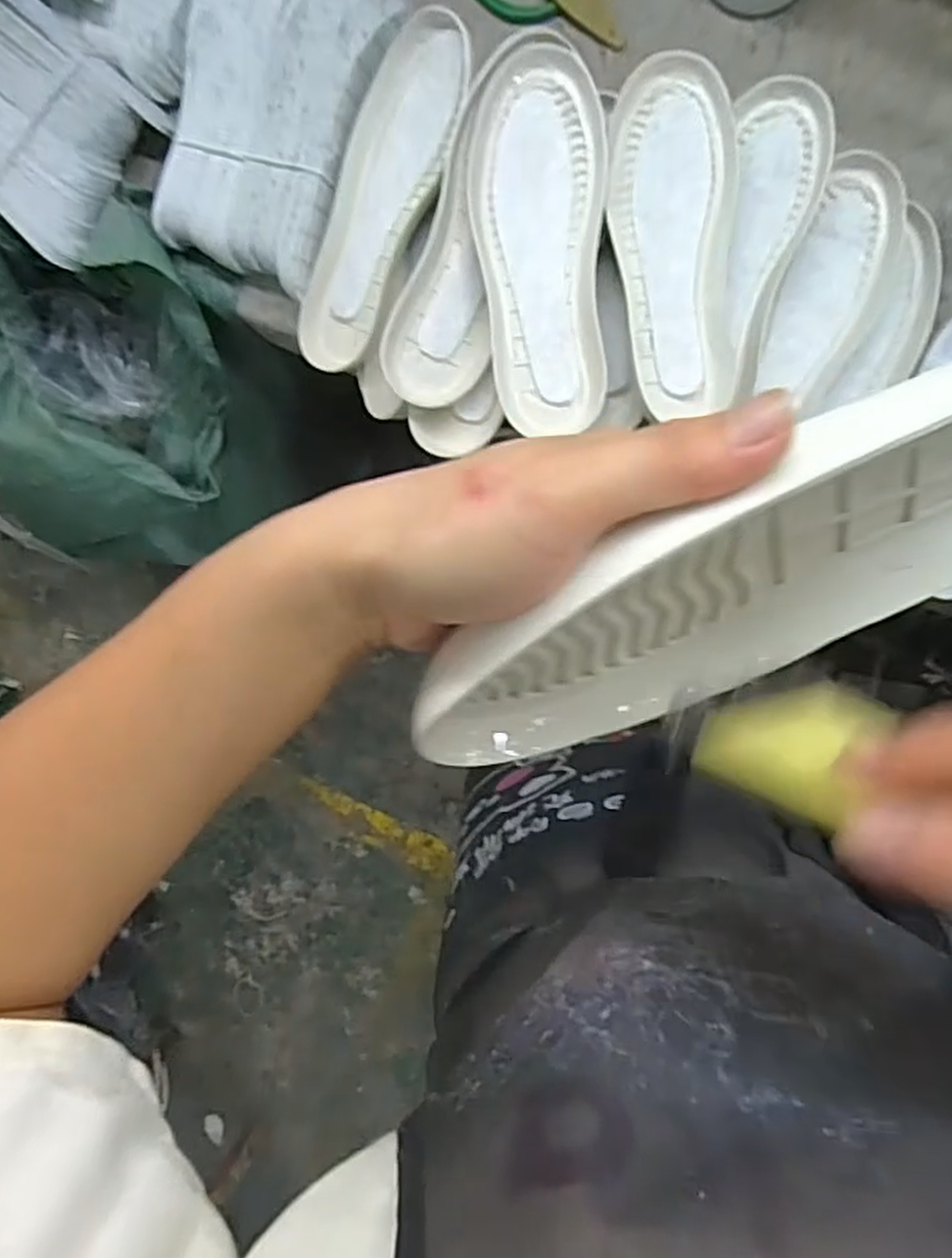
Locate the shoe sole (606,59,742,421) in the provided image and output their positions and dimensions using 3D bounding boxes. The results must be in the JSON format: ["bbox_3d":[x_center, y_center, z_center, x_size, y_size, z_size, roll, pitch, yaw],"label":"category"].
[{"bbox_3d":[0.143,-0.279,0.552,0.087,0.036,0.244,-1,92,8],"label":"shoe sole"}]

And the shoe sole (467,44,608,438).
[{"bbox_3d":[0.045,-0.273,0.547,0.092,0.030,0.251,-1,92,8],"label":"shoe sole"}]

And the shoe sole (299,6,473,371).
[{"bbox_3d":[-0.076,-0.330,0.593,0.087,0.043,0.259,28,111,6],"label":"shoe sole"}]

